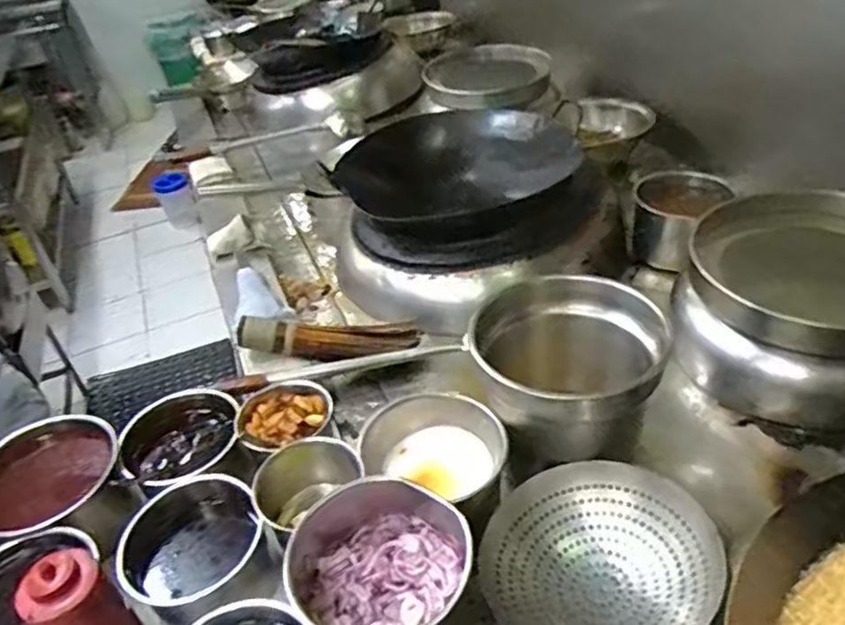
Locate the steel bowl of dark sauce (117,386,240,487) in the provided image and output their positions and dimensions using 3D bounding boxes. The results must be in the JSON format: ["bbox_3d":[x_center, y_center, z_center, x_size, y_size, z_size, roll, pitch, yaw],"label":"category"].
[{"bbox_3d":[-0.319,0.168,0.881,0.150,0.066,0.172,-22,39,-19],"label":"steel bowl of dark sauce"}]

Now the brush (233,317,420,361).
[{"bbox_3d":[-0.142,0.043,1.045,0.288,0.048,0.055,2,34,-16],"label":"brush"}]

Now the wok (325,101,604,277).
[{"bbox_3d":[0.092,-0.243,1.268,0.463,0.133,0.409,-16,38,-11],"label":"wok"}]

